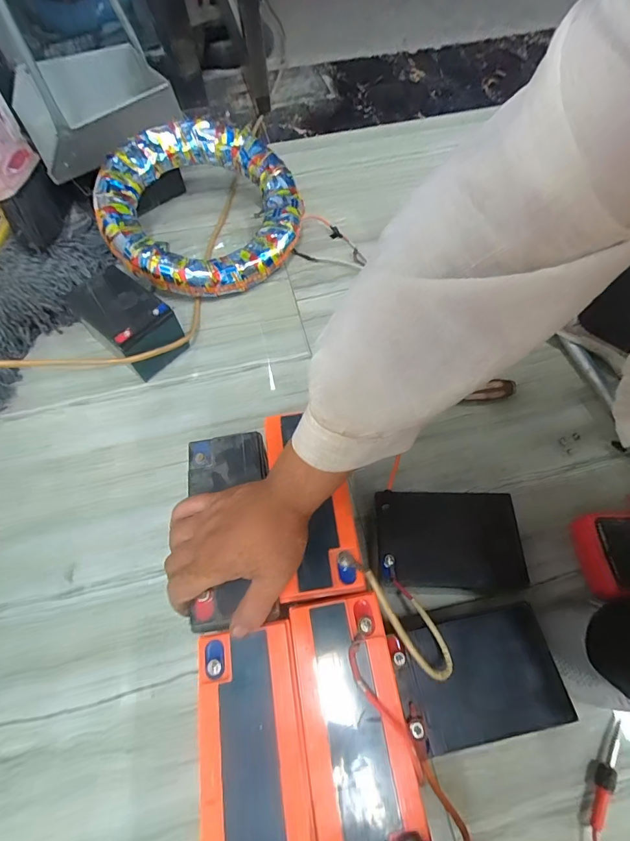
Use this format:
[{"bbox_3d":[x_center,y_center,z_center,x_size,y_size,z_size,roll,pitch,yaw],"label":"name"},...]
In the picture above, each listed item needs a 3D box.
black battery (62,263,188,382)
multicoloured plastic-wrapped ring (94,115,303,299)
[{"bbox_3d":[-0.313,-0.164,0.668,0.160,0.110,0.102,38,69,19],"label":"black battery"},{"bbox_3d":[-0.216,-0.422,0.769,0.382,0.061,0.382,-10,75,-10],"label":"multicoloured plastic-wrapped ring"}]

